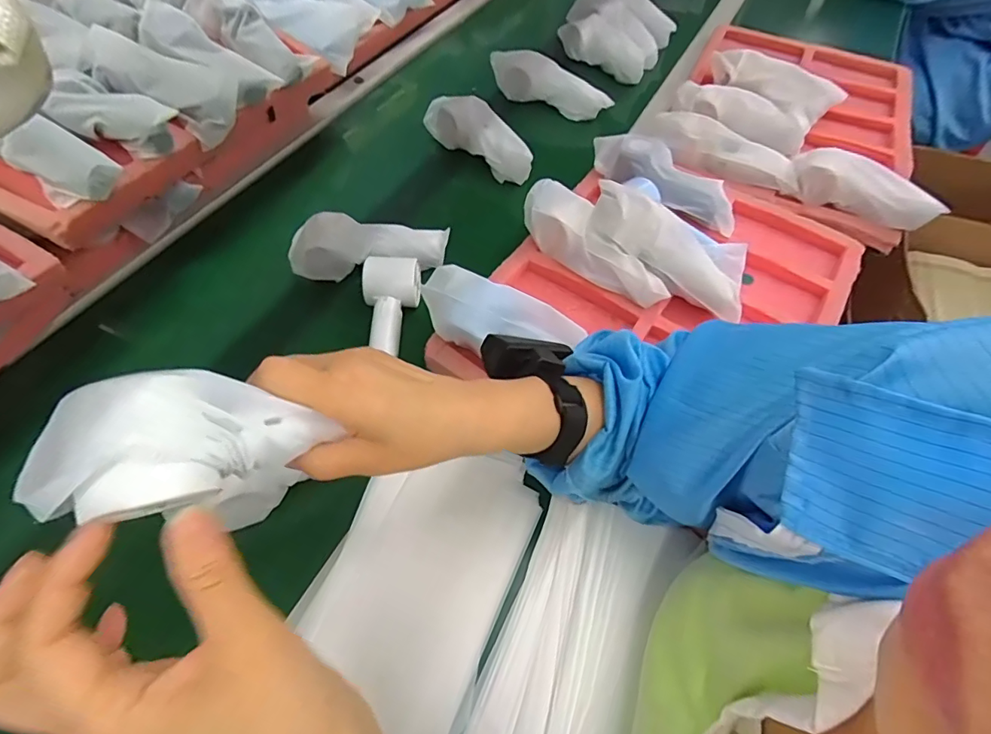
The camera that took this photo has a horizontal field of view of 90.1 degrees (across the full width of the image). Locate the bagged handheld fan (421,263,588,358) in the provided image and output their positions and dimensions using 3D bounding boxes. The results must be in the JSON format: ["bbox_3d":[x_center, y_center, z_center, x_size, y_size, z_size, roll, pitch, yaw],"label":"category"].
[{"bbox_3d":[0.000,-0.045,0.478,0.156,0.052,0.055,26,58,14],"label":"bagged handheld fan"}]

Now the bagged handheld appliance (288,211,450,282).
[{"bbox_3d":[-0.144,-0.139,0.570,0.188,0.058,0.050,-3,55,-6],"label":"bagged handheld appliance"}]

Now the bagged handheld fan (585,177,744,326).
[{"bbox_3d":[0.186,-0.130,0.531,0.184,0.054,0.067,36,60,4],"label":"bagged handheld fan"}]

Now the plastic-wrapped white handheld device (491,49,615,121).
[{"bbox_3d":[0.084,-0.438,0.771,0.190,0.065,0.031,22,57,11],"label":"plastic-wrapped white handheld device"}]

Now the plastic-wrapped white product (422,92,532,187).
[{"bbox_3d":[-0.026,-0.326,0.699,0.052,0.057,0.189,-34,64,-24],"label":"plastic-wrapped white product"}]

